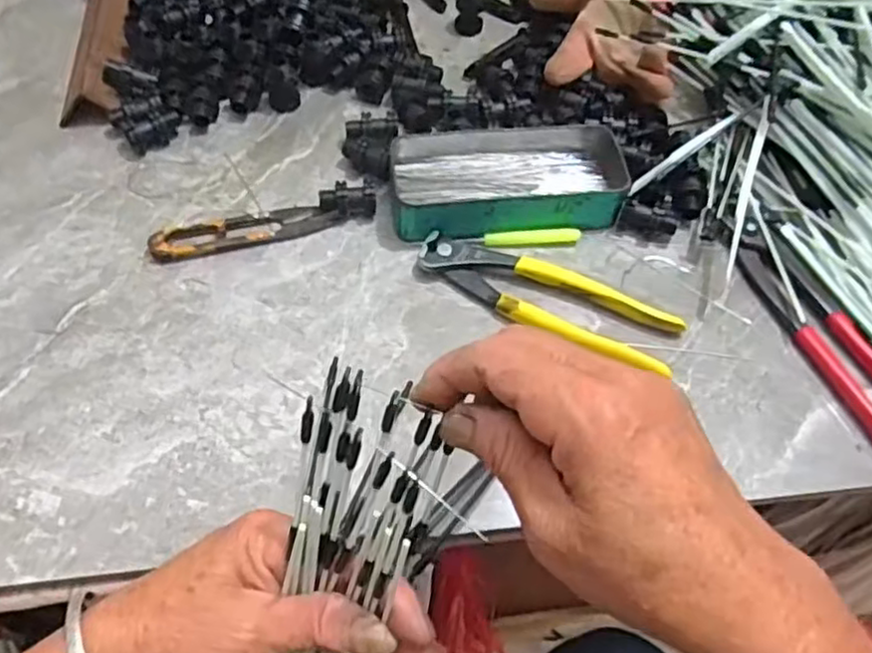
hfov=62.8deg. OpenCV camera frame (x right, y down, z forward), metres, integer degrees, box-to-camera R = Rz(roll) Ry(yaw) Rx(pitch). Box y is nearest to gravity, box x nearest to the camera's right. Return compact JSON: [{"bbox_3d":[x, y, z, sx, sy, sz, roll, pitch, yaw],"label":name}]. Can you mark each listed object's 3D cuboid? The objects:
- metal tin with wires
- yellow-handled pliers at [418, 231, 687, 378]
[{"bbox_3d":[0.049,-0.096,0.476,0.153,0.029,0.074,-5,57,-6],"label":"metal tin with wires"},{"bbox_3d":[0.066,-0.018,0.436,0.162,0.016,0.049,25,59,14],"label":"yellow-handled pliers"}]

